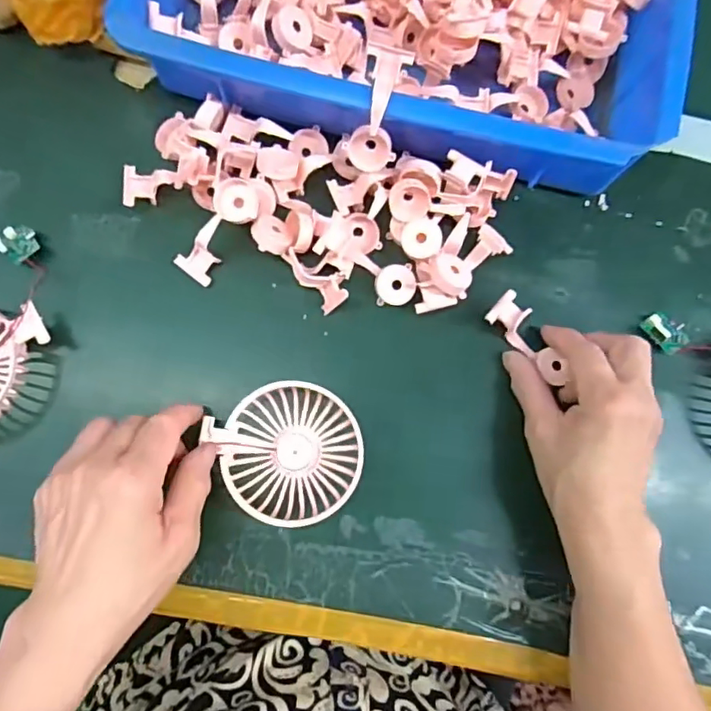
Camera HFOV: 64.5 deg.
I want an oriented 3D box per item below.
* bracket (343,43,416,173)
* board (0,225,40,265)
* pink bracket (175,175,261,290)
[{"bbox_3d":[0.014,-0.156,0.363,0.031,0.019,0.075,14,125,-2],"label":"bracket"},{"bbox_3d":[-0.233,-0.079,0.390,0.028,0.018,0.024,44,82,3],"label":"board"},{"bbox_3d":[-0.095,-0.085,0.386,0.030,0.024,0.075,36,109,1],"label":"pink bracket"}]

